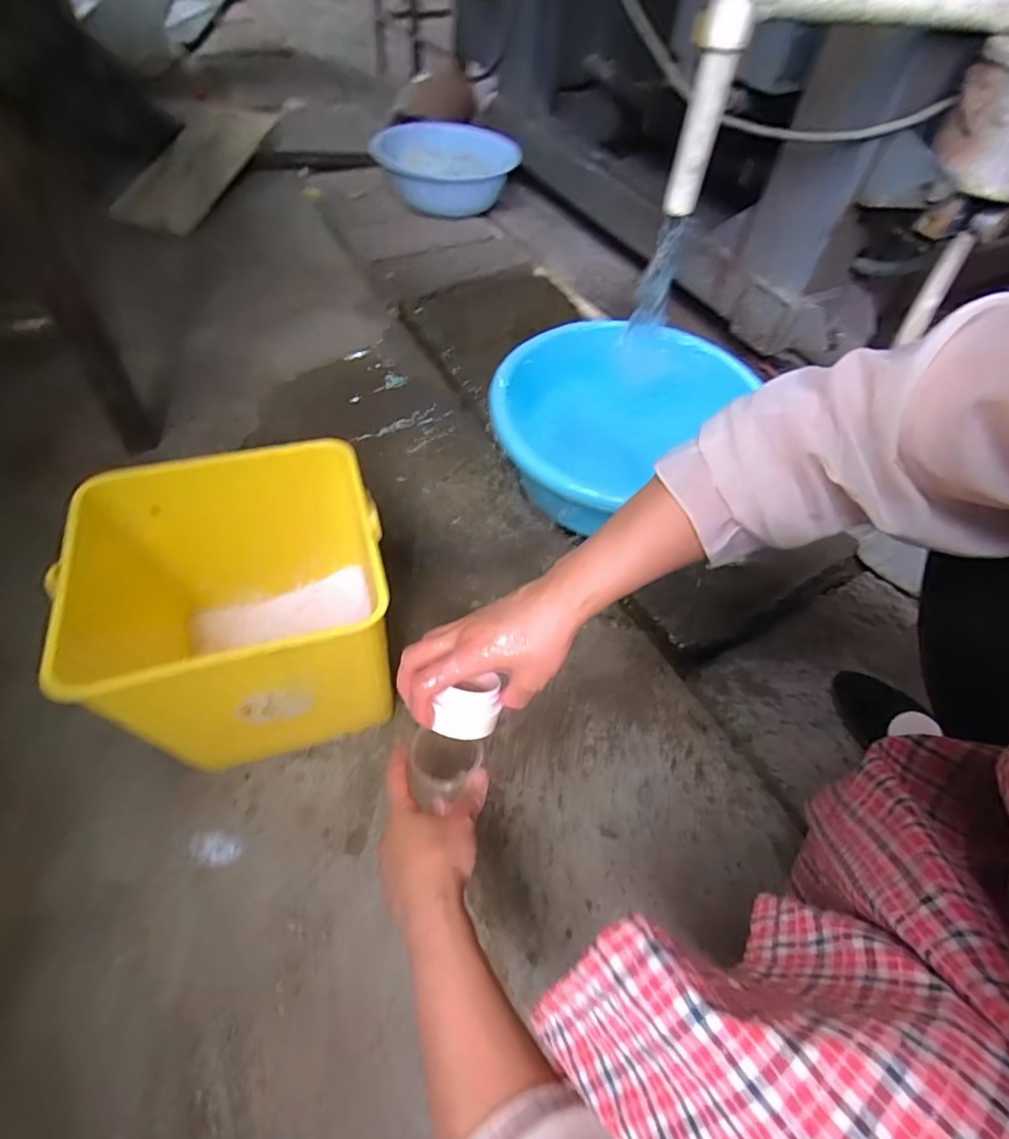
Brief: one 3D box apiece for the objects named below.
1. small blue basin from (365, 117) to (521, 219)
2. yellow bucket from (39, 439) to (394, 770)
[{"bbox_3d":[-0.153,-0.982,1.317,0.328,0.120,0.322,2,57,-4],"label":"small blue basin"},{"bbox_3d":[-0.241,0.054,0.562,0.248,0.263,0.228,-16,57,-14],"label":"yellow bucket"}]

